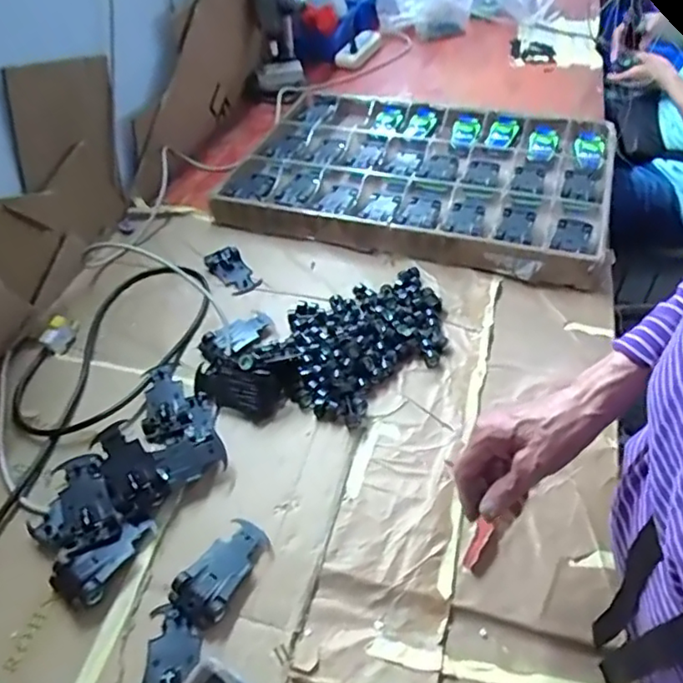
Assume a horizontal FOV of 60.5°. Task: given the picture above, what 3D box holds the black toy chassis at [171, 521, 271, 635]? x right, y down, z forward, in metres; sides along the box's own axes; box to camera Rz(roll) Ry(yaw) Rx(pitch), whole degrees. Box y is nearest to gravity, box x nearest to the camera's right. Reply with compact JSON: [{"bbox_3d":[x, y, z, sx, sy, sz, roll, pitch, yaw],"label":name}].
[{"bbox_3d":[-0.123,0.233,0.603,0.054,0.021,0.111,22,51,25],"label":"black toy chassis"}]

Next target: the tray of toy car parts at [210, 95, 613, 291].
[{"bbox_3d":[0.154,-0.326,1.103,0.644,0.047,0.497,14,48,16],"label":"tray of toy car parts"}]

